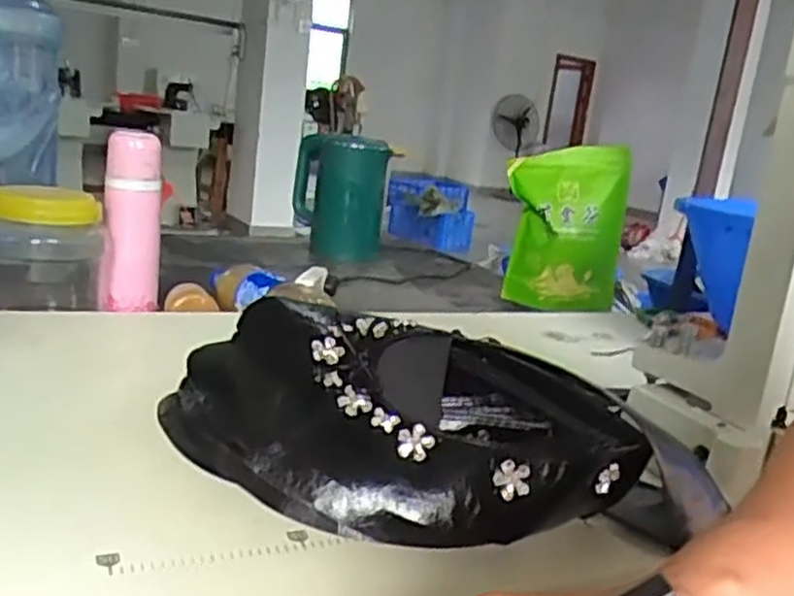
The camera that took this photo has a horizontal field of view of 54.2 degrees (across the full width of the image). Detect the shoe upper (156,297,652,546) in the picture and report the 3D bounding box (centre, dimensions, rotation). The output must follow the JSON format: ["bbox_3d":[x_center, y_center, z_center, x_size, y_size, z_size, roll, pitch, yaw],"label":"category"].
[{"bbox_3d":[-0.003,0.076,0.480,0.292,0.098,0.127,12,14,16],"label":"shoe upper"}]

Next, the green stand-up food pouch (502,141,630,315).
[{"bbox_3d":[0.276,-0.107,1.303,0.203,0.291,0.057,8,13,2],"label":"green stand-up food pouch"}]

